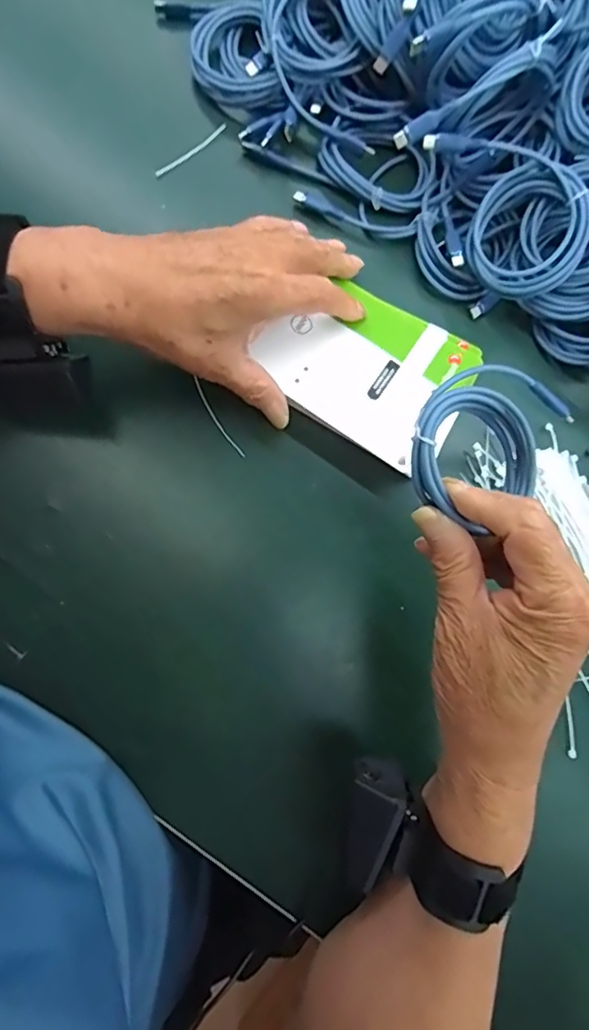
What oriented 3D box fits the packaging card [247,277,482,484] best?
[{"bbox_3d":[0.052,-0.103,0.381,0.143,0.016,0.106,31,79,-2],"label":"packaging card"}]

